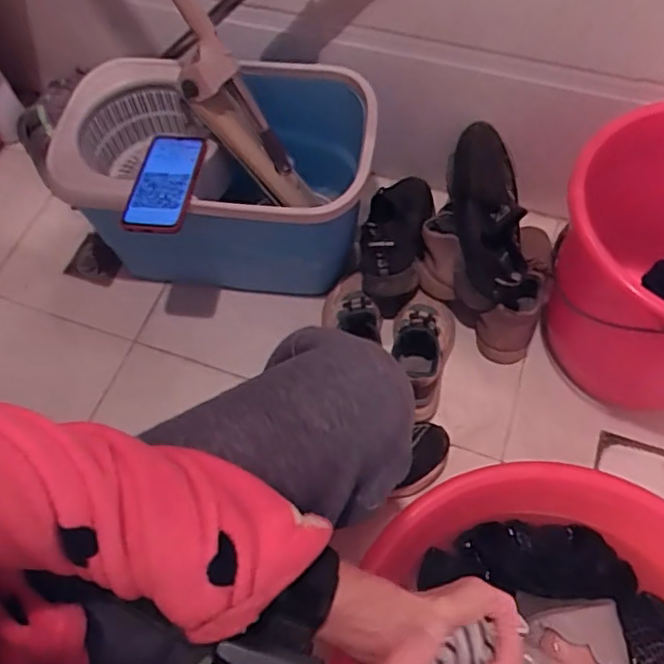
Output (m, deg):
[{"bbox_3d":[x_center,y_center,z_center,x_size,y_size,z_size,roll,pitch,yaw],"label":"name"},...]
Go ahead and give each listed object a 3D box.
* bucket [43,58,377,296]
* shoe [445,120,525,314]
[{"bbox_3d":[-0.158,-0.212,0.930,0.434,0.249,0.294,2,62,4],"label":"bucket"},{"bbox_3d":[0.233,-0.179,0.923,0.097,0.138,0.289,-3,77,2],"label":"shoe"}]

